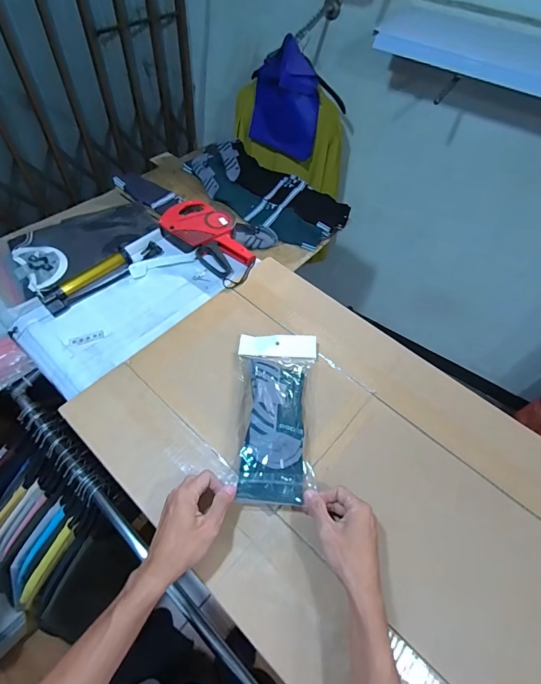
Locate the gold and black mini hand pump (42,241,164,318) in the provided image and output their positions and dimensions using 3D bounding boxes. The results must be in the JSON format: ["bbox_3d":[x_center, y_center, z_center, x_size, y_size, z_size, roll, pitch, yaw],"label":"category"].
[{"bbox_3d":[-0.336,-0.142,0.757,0.045,0.035,0.250,38,61,20],"label":"gold and black mini hand pump"}]

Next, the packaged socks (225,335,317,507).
[{"bbox_3d":[0.006,0.108,0.600,0.127,0.049,0.278,5,53,-1],"label":"packaged socks"}]

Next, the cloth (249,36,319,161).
[{"bbox_3d":[0.048,-0.823,1.288,0.234,0.332,0.076,17,56,7],"label":"cloth"}]

